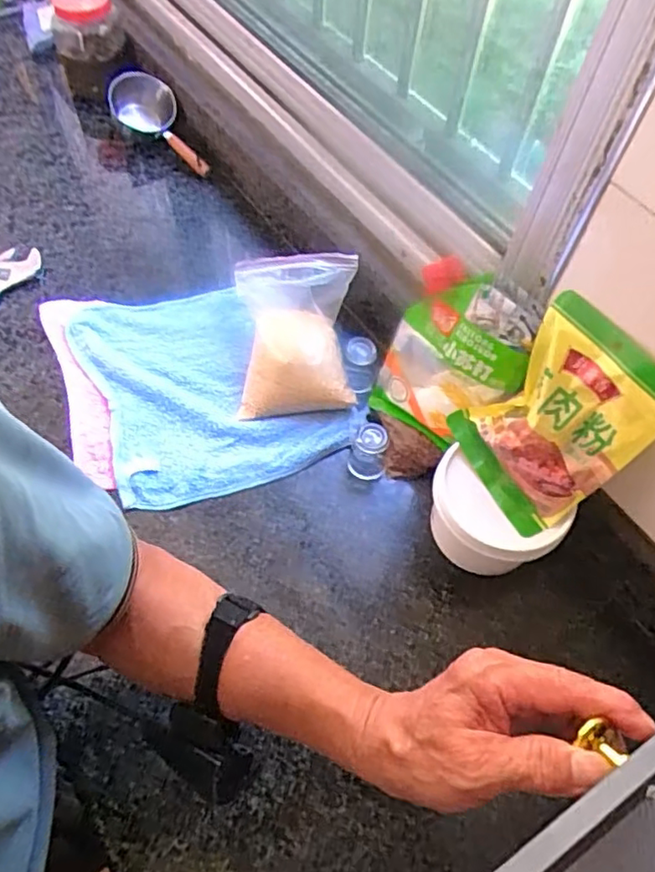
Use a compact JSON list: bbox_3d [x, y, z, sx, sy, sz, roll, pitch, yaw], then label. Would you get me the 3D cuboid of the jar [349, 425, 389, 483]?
[{"bbox_3d":[0.045,0.015,0.666,0.039,0.054,0.045,7,59,0],"label":"jar"}]

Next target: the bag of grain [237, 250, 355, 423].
[{"bbox_3d":[-0.036,-0.120,0.712,0.137,0.088,0.184,-2,60,-5],"label":"bag of grain"}]

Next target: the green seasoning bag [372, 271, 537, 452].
[{"bbox_3d":[0.124,-0.071,0.623,0.130,0.193,0.031,42,50,18],"label":"green seasoning bag"}]

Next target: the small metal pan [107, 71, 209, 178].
[{"bbox_3d":[-0.265,-0.474,0.938,0.091,0.077,0.214,-27,65,-18],"label":"small metal pan"}]

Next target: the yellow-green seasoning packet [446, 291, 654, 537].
[{"bbox_3d":[0.197,-0.014,0.539,0.031,0.181,0.133,-13,59,-45],"label":"yellow-green seasoning packet"}]

